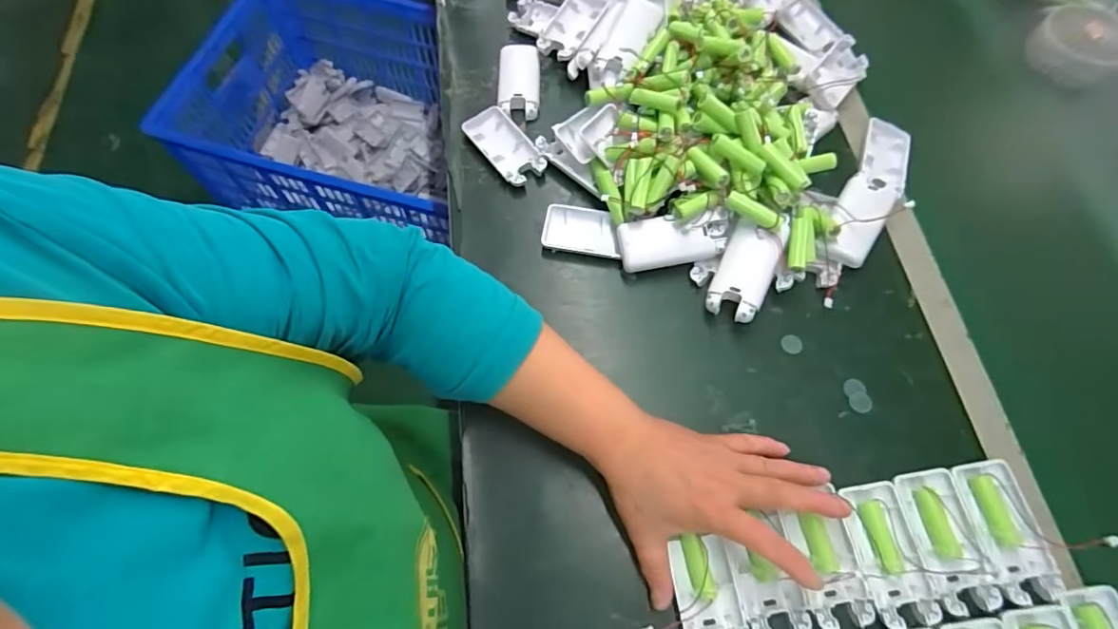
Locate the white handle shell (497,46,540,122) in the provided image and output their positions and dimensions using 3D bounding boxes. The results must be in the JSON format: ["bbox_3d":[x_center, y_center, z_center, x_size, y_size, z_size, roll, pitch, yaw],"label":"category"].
[{"bbox_3d":[-0.044,-0.254,0.591,0.045,0.012,0.102,-3,66,0],"label":"white handle shell"}]

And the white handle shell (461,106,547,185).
[{"bbox_3d":[-0.054,-0.171,0.547,0.045,0.013,0.089,-36,71,-14],"label":"white handle shell"}]

